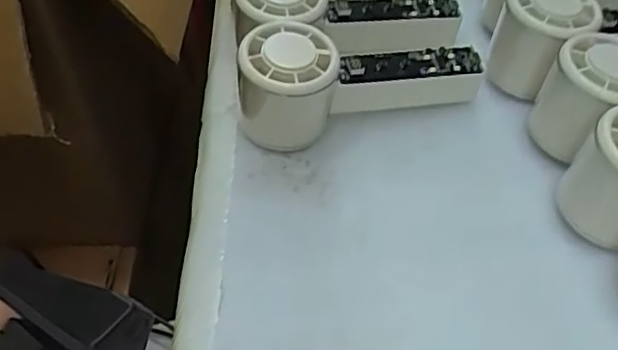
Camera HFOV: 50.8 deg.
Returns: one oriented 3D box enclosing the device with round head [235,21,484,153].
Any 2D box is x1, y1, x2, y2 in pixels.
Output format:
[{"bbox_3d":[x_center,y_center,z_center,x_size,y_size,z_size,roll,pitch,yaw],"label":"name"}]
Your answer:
[{"bbox_3d":[0.032,-0.062,0.389,0.146,0.056,0.053,-15,51,-11],"label":"device with round head"}]

